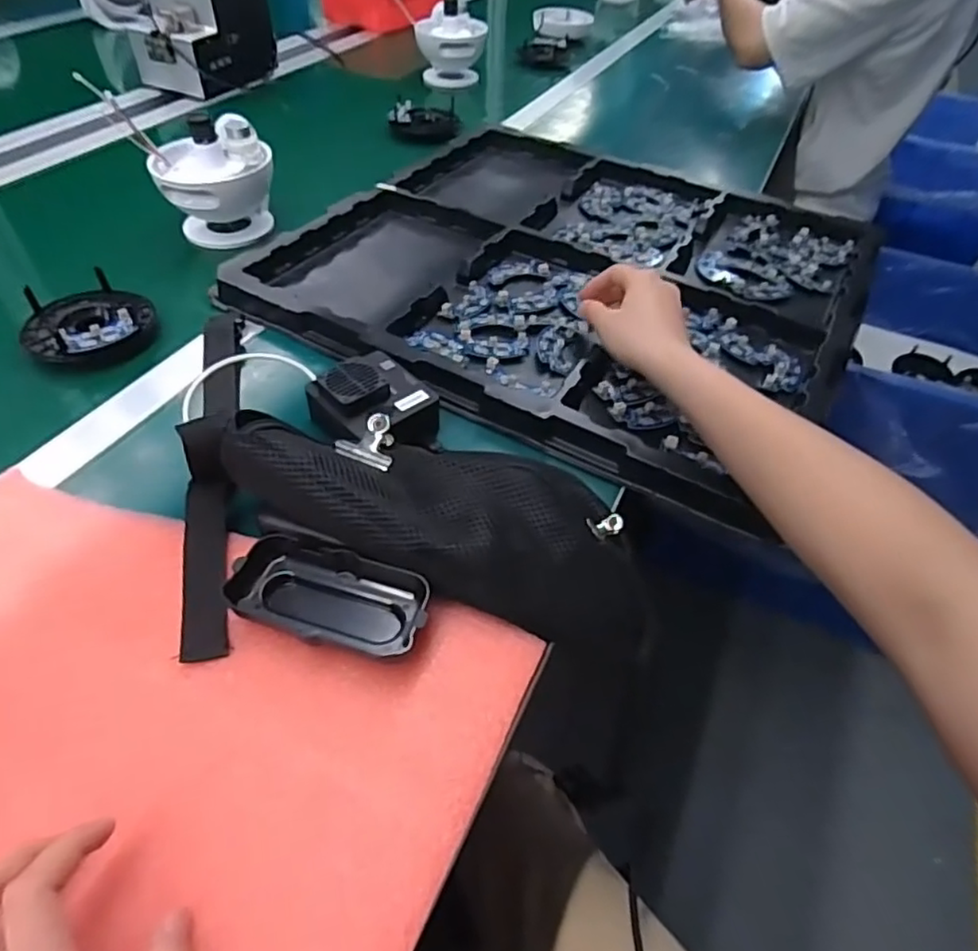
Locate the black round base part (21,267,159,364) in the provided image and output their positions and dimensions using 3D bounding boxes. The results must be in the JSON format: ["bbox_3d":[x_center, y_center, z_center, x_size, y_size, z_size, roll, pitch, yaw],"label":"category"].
[{"bbox_3d":[-0.343,-0.131,0.547,0.099,0.038,0.091,-16,51,-18],"label":"black round base part"}]

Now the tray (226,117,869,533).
[{"bbox_3d":[0.098,-0.219,0.655,0.512,0.040,0.516,27,51,19],"label":"tray"}]

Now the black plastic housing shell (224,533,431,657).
[{"bbox_3d":[-0.089,0.068,0.363,0.109,0.023,0.049,13,48,7],"label":"black plastic housing shell"}]

